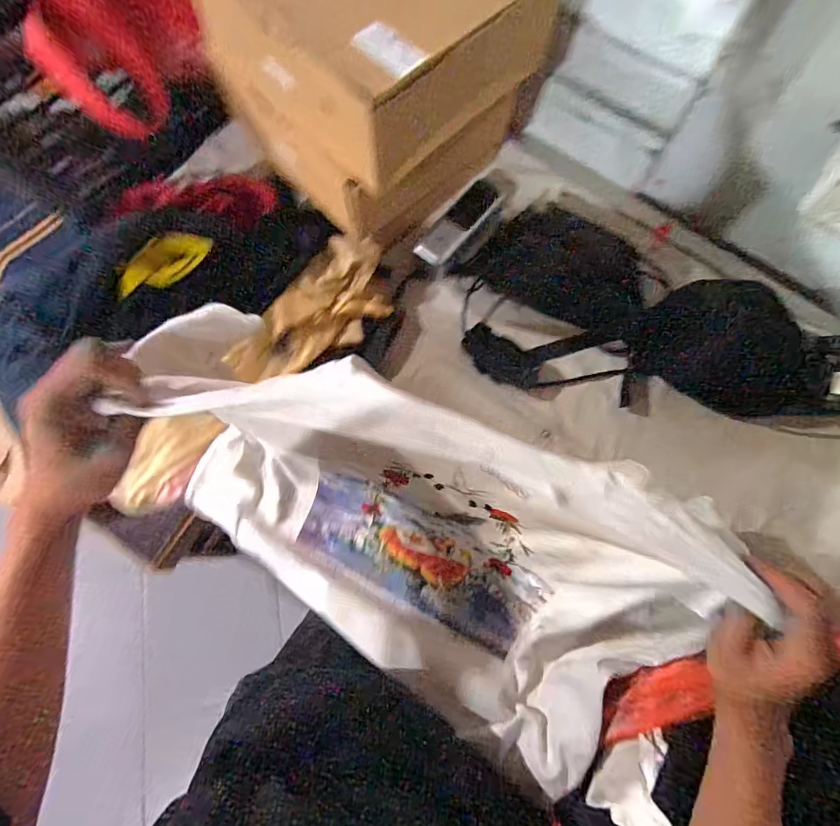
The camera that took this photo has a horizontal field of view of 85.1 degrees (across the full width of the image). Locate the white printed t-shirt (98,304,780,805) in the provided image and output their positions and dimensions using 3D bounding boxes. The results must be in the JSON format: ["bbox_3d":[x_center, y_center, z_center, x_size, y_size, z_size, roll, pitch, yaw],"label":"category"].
[{"bbox_3d":[-0.025,0.129,0.442,0.514,0.277,0.232,28,75,8],"label":"white printed t-shirt"}]

